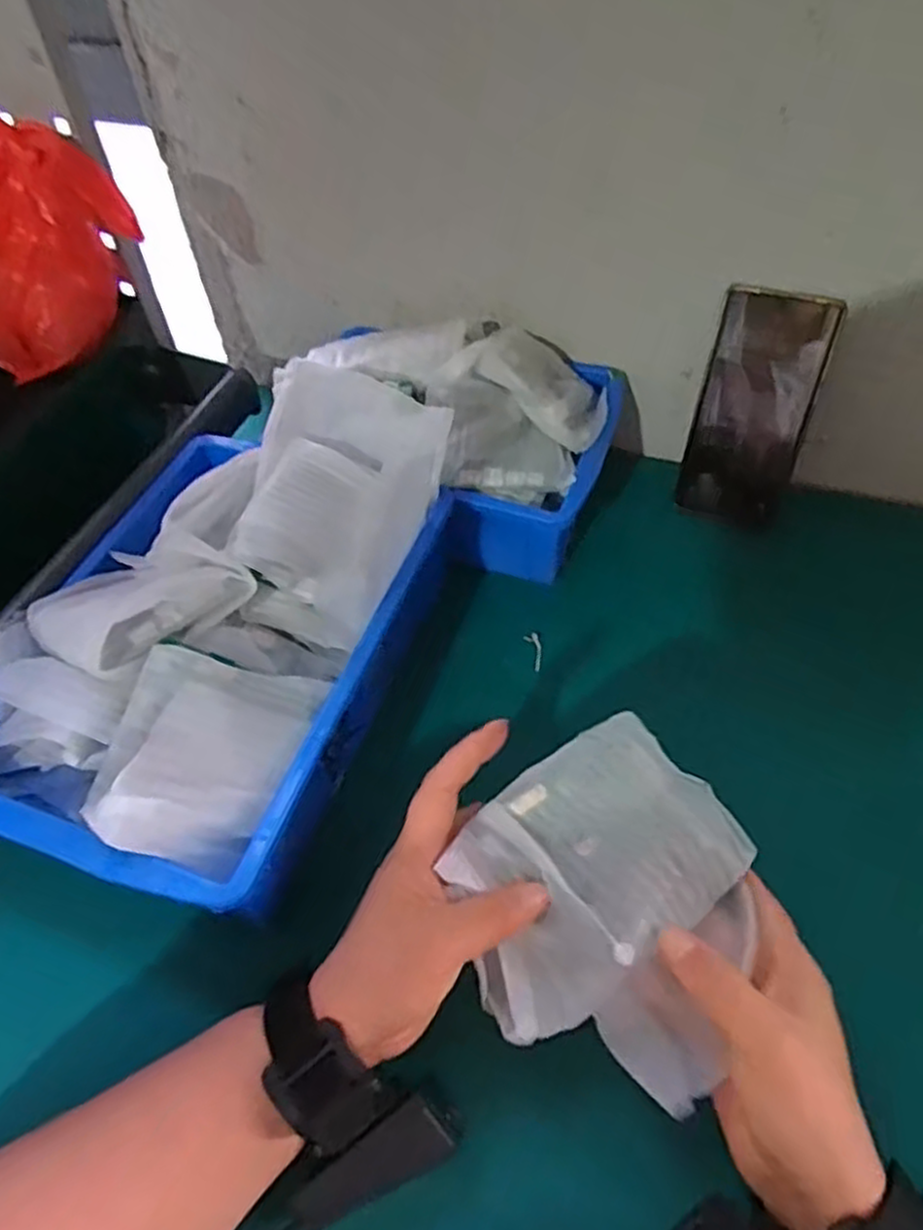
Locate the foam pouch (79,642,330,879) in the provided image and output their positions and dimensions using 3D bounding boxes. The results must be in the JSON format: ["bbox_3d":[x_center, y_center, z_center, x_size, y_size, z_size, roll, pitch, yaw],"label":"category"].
[{"bbox_3d":[-0.130,0.071,0.381,0.084,0.024,0.103,24,65,-19],"label":"foam pouch"}]

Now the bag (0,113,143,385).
[{"bbox_3d":[-0.280,-0.244,0.498,0.123,0.128,0.081,-25,55,-15],"label":"bag"}]

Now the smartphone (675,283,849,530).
[{"bbox_3d":[0.207,-0.143,0.535,0.075,0.160,0.010,16,35,15],"label":"smartphone"}]

